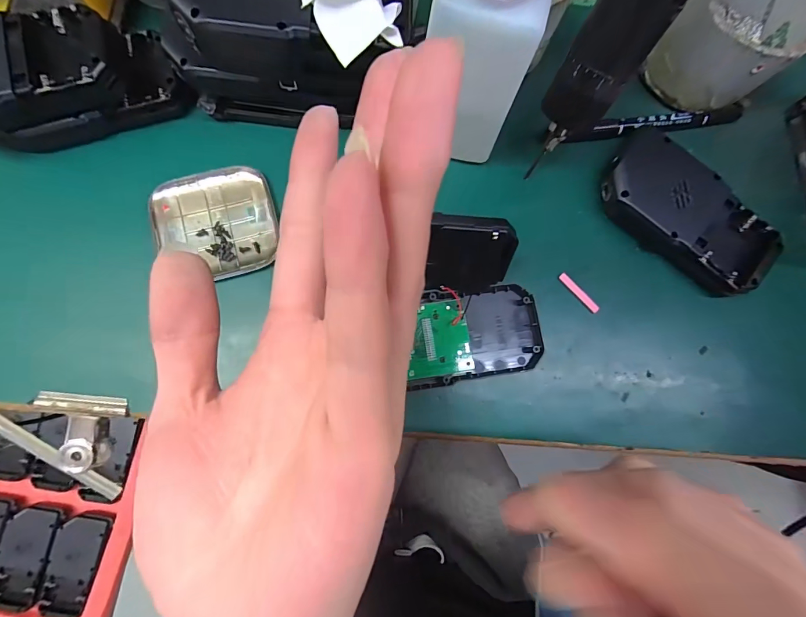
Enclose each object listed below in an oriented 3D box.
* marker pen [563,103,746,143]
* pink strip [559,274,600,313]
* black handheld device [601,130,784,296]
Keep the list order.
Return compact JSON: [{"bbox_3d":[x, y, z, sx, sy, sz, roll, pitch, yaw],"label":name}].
[{"bbox_3d":[0.173,-0.125,0.260,0.132,0.015,0.017,-9,82,-4],"label":"marker pen"},{"bbox_3d":[0.113,-0.010,0.247,0.005,0.004,0.032,-42,85,-8],"label":"pink strip"},{"bbox_3d":[0.179,-0.059,0.244,0.113,0.016,0.061,43,82,4],"label":"black handheld device"}]

